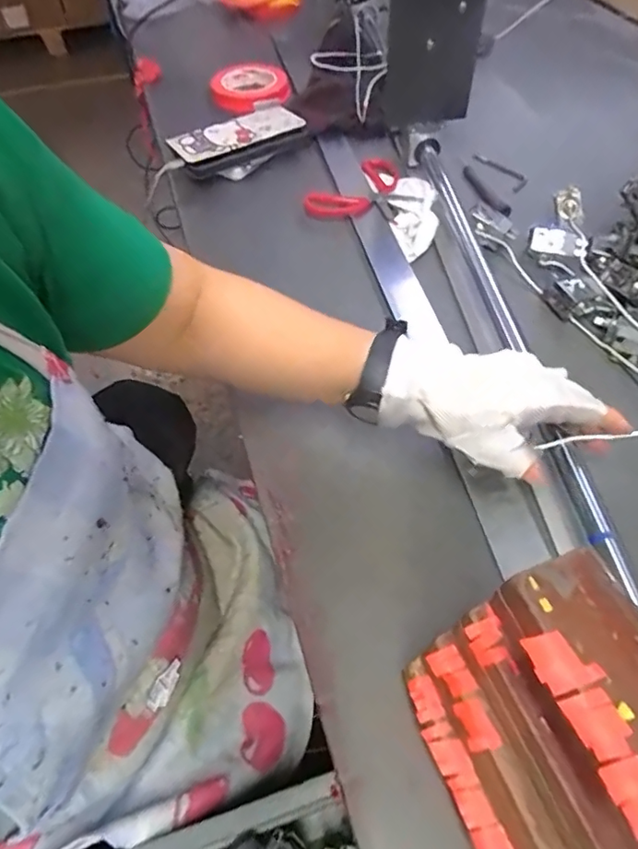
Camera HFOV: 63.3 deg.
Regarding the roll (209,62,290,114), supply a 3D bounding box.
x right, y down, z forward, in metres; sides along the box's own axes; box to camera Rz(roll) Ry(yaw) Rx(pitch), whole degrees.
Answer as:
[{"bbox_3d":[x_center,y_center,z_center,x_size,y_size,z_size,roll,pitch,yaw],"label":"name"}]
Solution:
[{"bbox_3d":[-0.108,-0.498,0.766,0.103,0.030,0.106,-1,55,2],"label":"roll"}]

